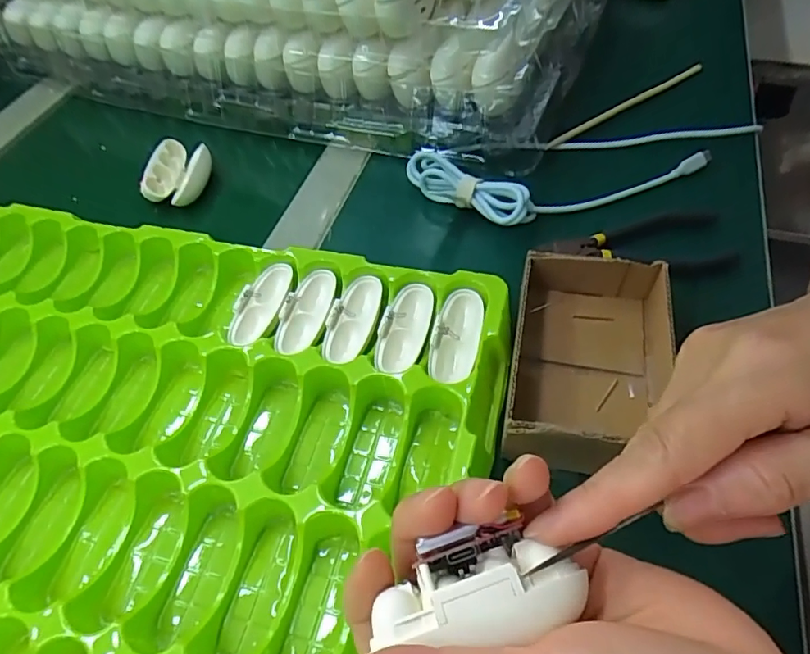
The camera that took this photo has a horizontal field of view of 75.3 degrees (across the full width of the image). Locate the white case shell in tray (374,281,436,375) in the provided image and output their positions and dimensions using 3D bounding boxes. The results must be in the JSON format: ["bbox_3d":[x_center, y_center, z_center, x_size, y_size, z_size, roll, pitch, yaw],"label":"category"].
[{"bbox_3d":[0.000,-0.001,0.310,0.026,0.011,0.063,11,56,12],"label":"white case shell in tray"}]

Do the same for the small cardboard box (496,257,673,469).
[{"bbox_3d":[0.105,0.019,0.295,0.084,0.039,0.115,8,56,11],"label":"small cardboard box"}]

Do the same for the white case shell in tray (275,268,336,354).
[{"bbox_3d":[-0.062,-0.012,0.326,0.023,0.013,0.063,9,56,11],"label":"white case shell in tray"}]

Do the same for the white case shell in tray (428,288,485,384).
[{"bbox_3d":[0.030,0.004,0.306,0.026,0.014,0.058,8,56,11],"label":"white case shell in tray"}]

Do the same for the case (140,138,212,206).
[{"bbox_3d":[-0.185,-0.124,0.429,0.034,0.037,0.063,-1,54,4],"label":"case"}]

